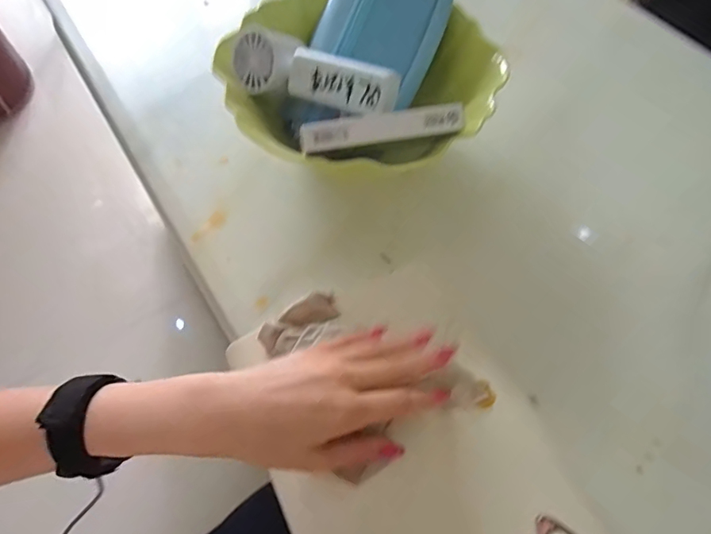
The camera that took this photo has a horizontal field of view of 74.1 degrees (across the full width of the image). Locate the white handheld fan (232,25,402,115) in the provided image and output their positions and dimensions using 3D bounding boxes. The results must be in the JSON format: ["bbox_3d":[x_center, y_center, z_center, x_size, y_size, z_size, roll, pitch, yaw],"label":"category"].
[{"bbox_3d":[-0.040,-0.167,0.410,0.158,0.041,0.037,23,62,11],"label":"white handheld fan"}]

